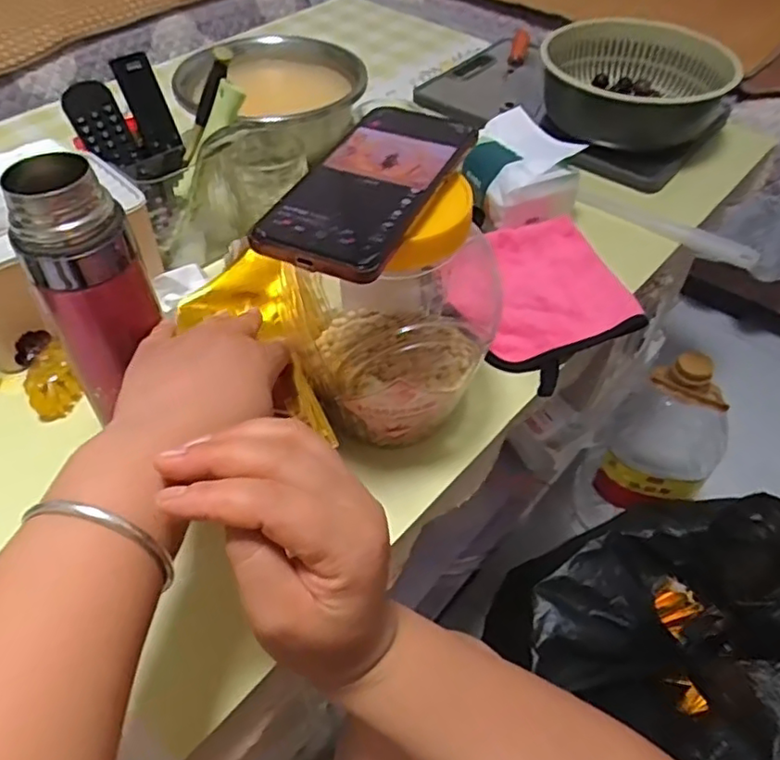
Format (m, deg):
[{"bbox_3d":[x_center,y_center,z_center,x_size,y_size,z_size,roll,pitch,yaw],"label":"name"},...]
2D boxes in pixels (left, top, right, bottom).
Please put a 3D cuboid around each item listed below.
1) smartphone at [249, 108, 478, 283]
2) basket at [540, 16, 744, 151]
[{"bbox_3d":[-0.011,-0.114,0.364,0.075,0.010,0.152,19,51,15],"label":"smartphone"},{"bbox_3d":[0.286,-0.346,0.762,0.209,0.097,0.184,27,53,20],"label":"basket"}]

